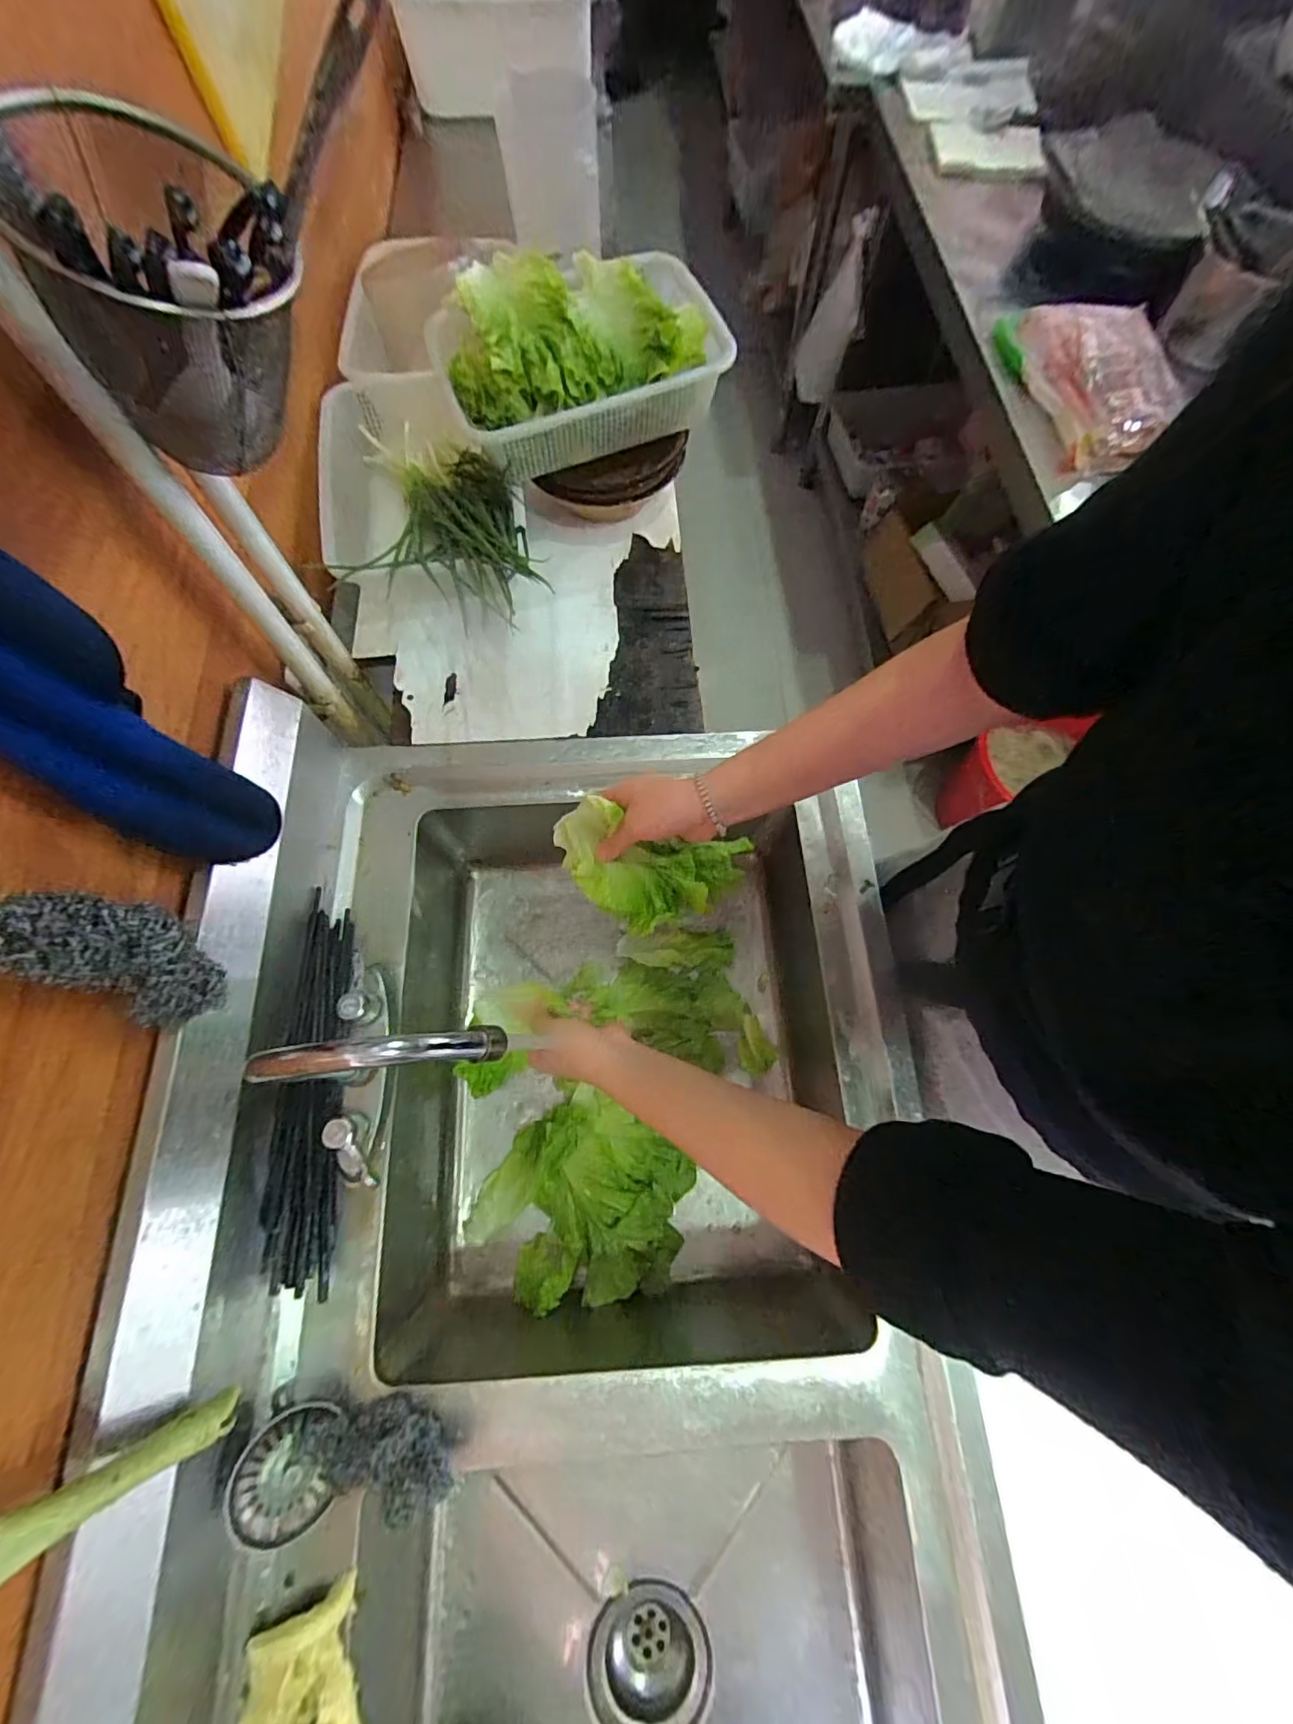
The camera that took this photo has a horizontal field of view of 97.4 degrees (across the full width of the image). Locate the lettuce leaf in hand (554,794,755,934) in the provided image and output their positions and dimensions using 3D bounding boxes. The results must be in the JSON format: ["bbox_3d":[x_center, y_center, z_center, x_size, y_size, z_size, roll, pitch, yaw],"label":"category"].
[{"bbox_3d":[0.006,0.010,0.501,0.162,0.095,0.080,7,70,1],"label":"lettuce leaf in hand"}]

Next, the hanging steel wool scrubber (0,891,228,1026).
[{"bbox_3d":[-0.324,0.061,0.357,0.043,0.145,0.073,1,70,-1],"label":"hanging steel wool scrubber"}]

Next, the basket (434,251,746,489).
[{"bbox_3d":[-0.067,-0.549,0.617,0.289,0.102,0.206,-21,72,-8],"label":"basket"}]

